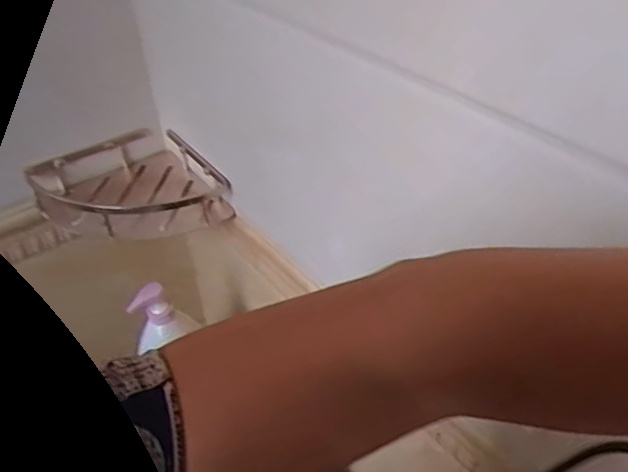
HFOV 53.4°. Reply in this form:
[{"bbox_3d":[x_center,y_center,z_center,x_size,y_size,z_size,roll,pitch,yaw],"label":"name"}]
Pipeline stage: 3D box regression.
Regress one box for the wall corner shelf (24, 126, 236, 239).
[{"bbox_3d":[-0.258,-0.067,0.861,0.275,0.088,0.145,1,39,6],"label":"wall corner shelf"}]

